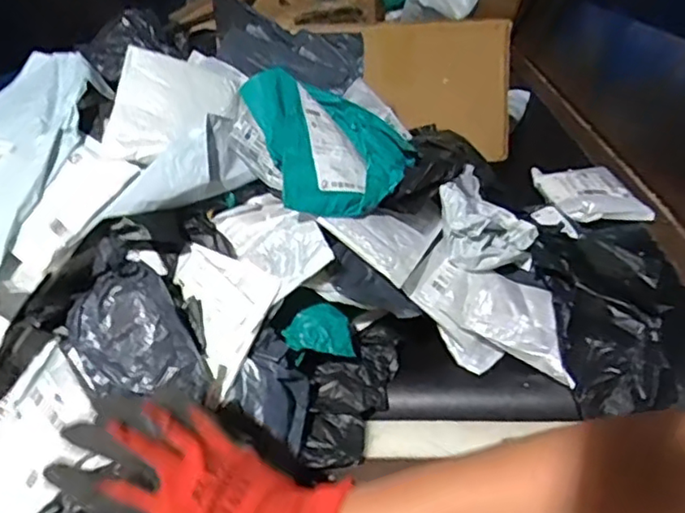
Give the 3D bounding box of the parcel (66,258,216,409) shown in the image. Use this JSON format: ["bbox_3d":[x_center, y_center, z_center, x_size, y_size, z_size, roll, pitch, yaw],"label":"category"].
[{"bbox_3d":[-0.169,0.074,0.517,0.086,0.017,0.123,-32,79,-10],"label":"parcel"}]

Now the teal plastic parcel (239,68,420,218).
[{"bbox_3d":[-0.006,-0.109,0.605,0.145,0.032,0.144,-12,74,-32],"label":"teal plastic parcel"}]

